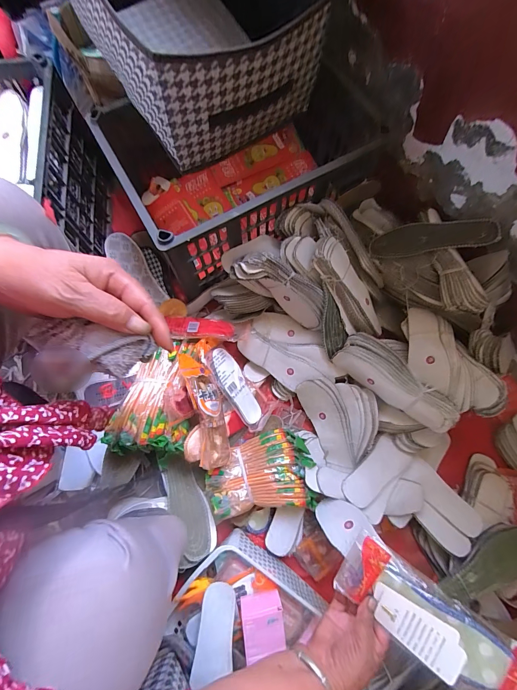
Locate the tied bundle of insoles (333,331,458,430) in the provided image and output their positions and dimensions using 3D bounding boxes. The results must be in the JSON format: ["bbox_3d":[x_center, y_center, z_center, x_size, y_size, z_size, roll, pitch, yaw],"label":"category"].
[{"bbox_3d":[0.264,0.069,0.580,0.227,0.084,0.075,39,77,10],"label":"tied bundle of insoles"}]

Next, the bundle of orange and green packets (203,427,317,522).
[{"bbox_3d":[0.003,0.243,0.571,0.208,0.045,0.144,-6,74,-2],"label":"bundle of orange and green packets"}]

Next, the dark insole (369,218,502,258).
[{"bbox_3d":[0.347,-0.218,0.606,0.223,0.014,0.061,-1,92,29],"label":"dark insole"}]

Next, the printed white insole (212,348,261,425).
[{"bbox_3d":[-0.050,0.090,0.647,0.063,0.012,0.174,-29,91,-46],"label":"printed white insole"}]

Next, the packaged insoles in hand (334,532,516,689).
[{"bbox_3d":[0.207,0.339,0.364,0.211,0.043,0.083,27,75,26],"label":"packaged insoles in hand"}]

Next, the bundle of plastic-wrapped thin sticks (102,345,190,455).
[{"bbox_3d":[-0.195,0.095,0.565,0.144,0.042,0.215,7,74,2],"label":"bundle of plastic-wrapped thin sticks"}]

